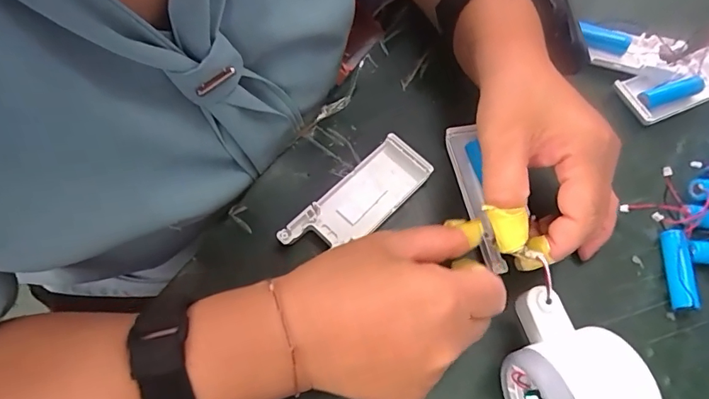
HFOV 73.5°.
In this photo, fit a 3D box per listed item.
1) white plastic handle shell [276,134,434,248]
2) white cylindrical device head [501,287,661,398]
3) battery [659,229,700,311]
[{"bbox_3d":[0.002,0.002,0.308,0.040,0.014,0.102,41,69,16],"label":"white plastic handle shell"},{"bbox_3d":[0.109,0.090,0.246,0.052,0.057,0.081,-14,65,-9],"label":"white cylindrical device head"},{"bbox_3d":[0.201,0.043,0.296,0.014,0.013,0.051,8,63,2],"label":"battery"}]

